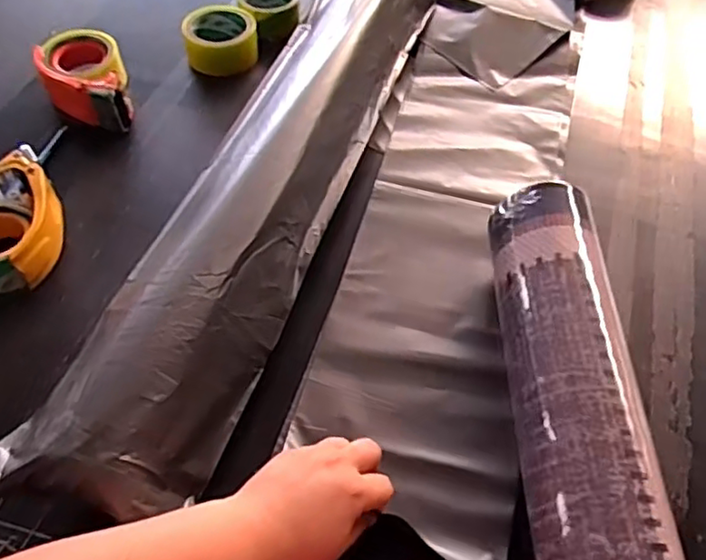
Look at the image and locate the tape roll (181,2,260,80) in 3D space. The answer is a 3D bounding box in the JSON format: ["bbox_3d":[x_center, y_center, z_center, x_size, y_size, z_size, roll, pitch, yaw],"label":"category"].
[{"bbox_3d":[-0.183,-0.336,0.891,0.099,0.048,0.101,-5,54,-5],"label":"tape roll"}]

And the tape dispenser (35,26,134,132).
[{"bbox_3d":[-0.339,-0.253,0.821,0.103,0.061,0.158,-19,56,-15],"label":"tape dispenser"}]

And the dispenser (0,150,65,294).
[{"bbox_3d":[-0.357,-0.060,0.677,0.093,0.060,0.151,4,53,2],"label":"dispenser"}]

